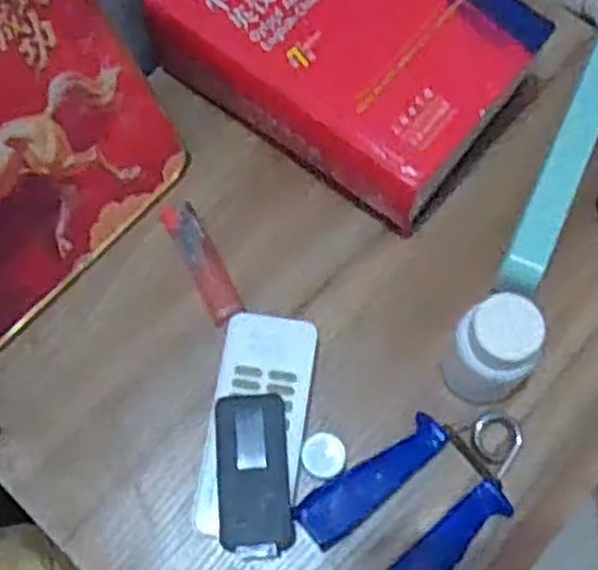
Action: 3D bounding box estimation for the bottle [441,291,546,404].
[{"bbox_3d":[0.107,0.036,0.440,0.048,0.076,0.041,33,73,13],"label":"bottle"}]

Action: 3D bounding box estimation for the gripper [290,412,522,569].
[{"bbox_3d":[0.075,0.122,0.452,0.130,0.023,0.086,-38,72,-12],"label":"gripper"}]

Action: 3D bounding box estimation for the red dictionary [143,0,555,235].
[{"bbox_3d":[0.028,-0.153,0.521,0.215,0.079,0.158,35,74,14],"label":"red dictionary"}]

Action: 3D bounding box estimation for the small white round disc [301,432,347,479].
[{"bbox_3d":[0.015,0.100,0.464,0.026,0.007,0.026,-1,69,1],"label":"small white round disc"}]

